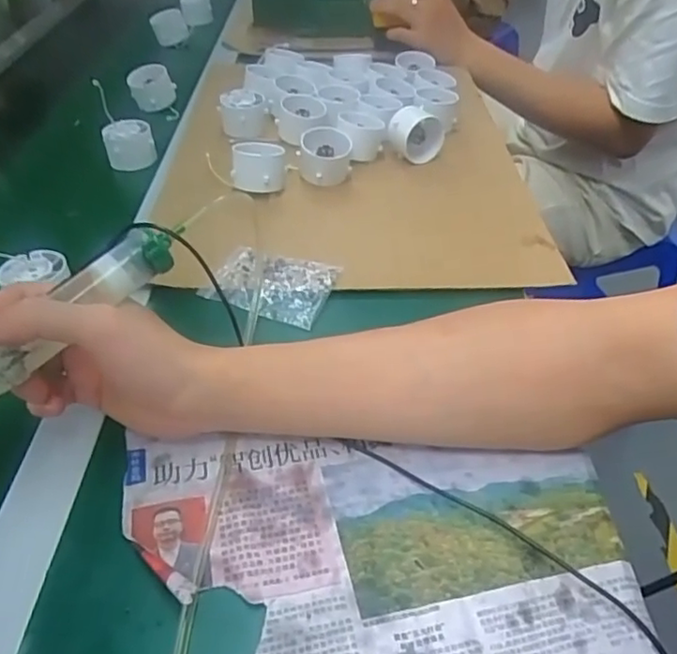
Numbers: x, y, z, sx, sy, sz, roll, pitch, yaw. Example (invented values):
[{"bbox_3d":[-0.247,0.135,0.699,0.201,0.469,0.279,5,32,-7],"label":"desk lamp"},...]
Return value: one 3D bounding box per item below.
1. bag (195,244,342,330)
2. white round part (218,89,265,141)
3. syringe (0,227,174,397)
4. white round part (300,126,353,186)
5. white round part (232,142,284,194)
[{"bbox_3d":[-0.054,-0.034,0.503,0.096,0.011,0.067,14,43,14],"label":"bag"},{"bbox_3d":[-0.109,-0.244,0.718,0.052,0.039,0.060,-5,40,-5],"label":"white round part"},{"bbox_3d":[-0.164,0.010,0.329,0.032,0.024,0.184,35,68,32],"label":"syringe"},{"bbox_3d":[-0.014,-0.169,0.627,0.050,0.046,0.049,-1,40,1],"label":"white round part"},{"bbox_3d":[-0.077,-0.154,0.610,0.052,0.042,0.045,-4,42,-5],"label":"white round part"}]

